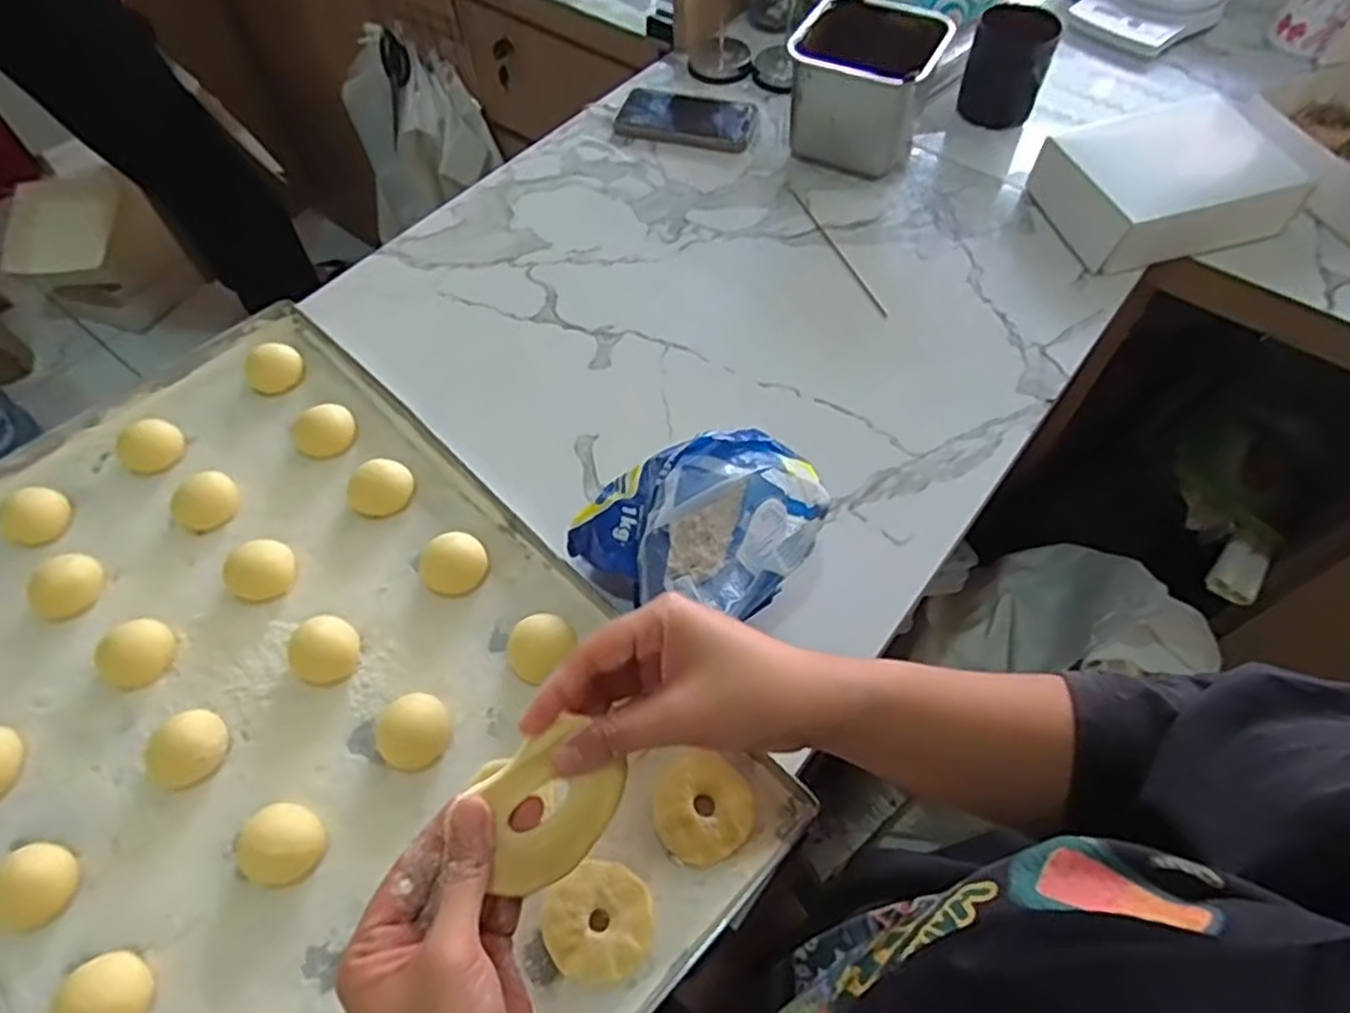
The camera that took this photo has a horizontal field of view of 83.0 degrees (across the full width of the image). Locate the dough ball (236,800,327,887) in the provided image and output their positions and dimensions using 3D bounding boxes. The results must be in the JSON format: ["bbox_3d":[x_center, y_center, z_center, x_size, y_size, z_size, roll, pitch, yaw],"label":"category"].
[{"bbox_3d":[-0.234,0.201,0.455,0.042,0.021,0.044,0,59,1],"label":"dough ball"}]

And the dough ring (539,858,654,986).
[{"bbox_3d":[-0.043,0.236,0.435,0.059,0.007,0.061,0,59,1],"label":"dough ring"}]

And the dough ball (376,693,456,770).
[{"bbox_3d":[-0.167,0.145,0.492,0.044,0.024,0.042,0,59,1],"label":"dough ball"}]

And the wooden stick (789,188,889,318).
[{"bbox_3d":[0.157,-0.252,0.740,0.009,0.004,0.196,-18,61,-10],"label":"wooden stick"}]

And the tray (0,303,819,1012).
[{"bbox_3d":[-0.271,0.127,0.505,0.416,0.025,0.605,-40,67,-21],"label":"tray"}]

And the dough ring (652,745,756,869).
[{"bbox_3d":[0.015,0.181,0.466,0.058,0.010,0.065,-29,63,-16],"label":"dough ring"}]

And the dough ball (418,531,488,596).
[{"bbox_3d":[-0.160,0.043,0.555,0.046,0.027,0.041,-32,64,-17],"label":"dough ball"}]

